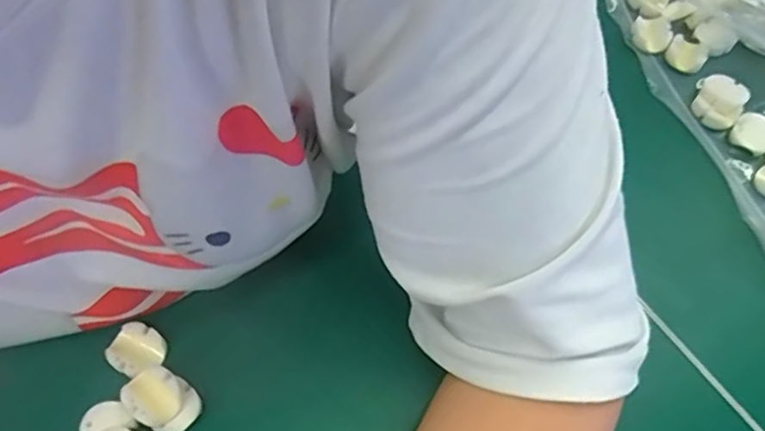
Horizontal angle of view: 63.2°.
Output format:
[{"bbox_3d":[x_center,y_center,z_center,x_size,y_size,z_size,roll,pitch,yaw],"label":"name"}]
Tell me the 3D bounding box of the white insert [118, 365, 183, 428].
[{"bbox_3d":[-0.110,0.088,0.300,0.027,0.009,0.024,39,68,16],"label":"white insert"}]

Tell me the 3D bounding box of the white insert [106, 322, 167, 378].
[{"bbox_3d":[-0.125,0.068,0.315,0.027,0.006,0.025,1,63,-2],"label":"white insert"}]

